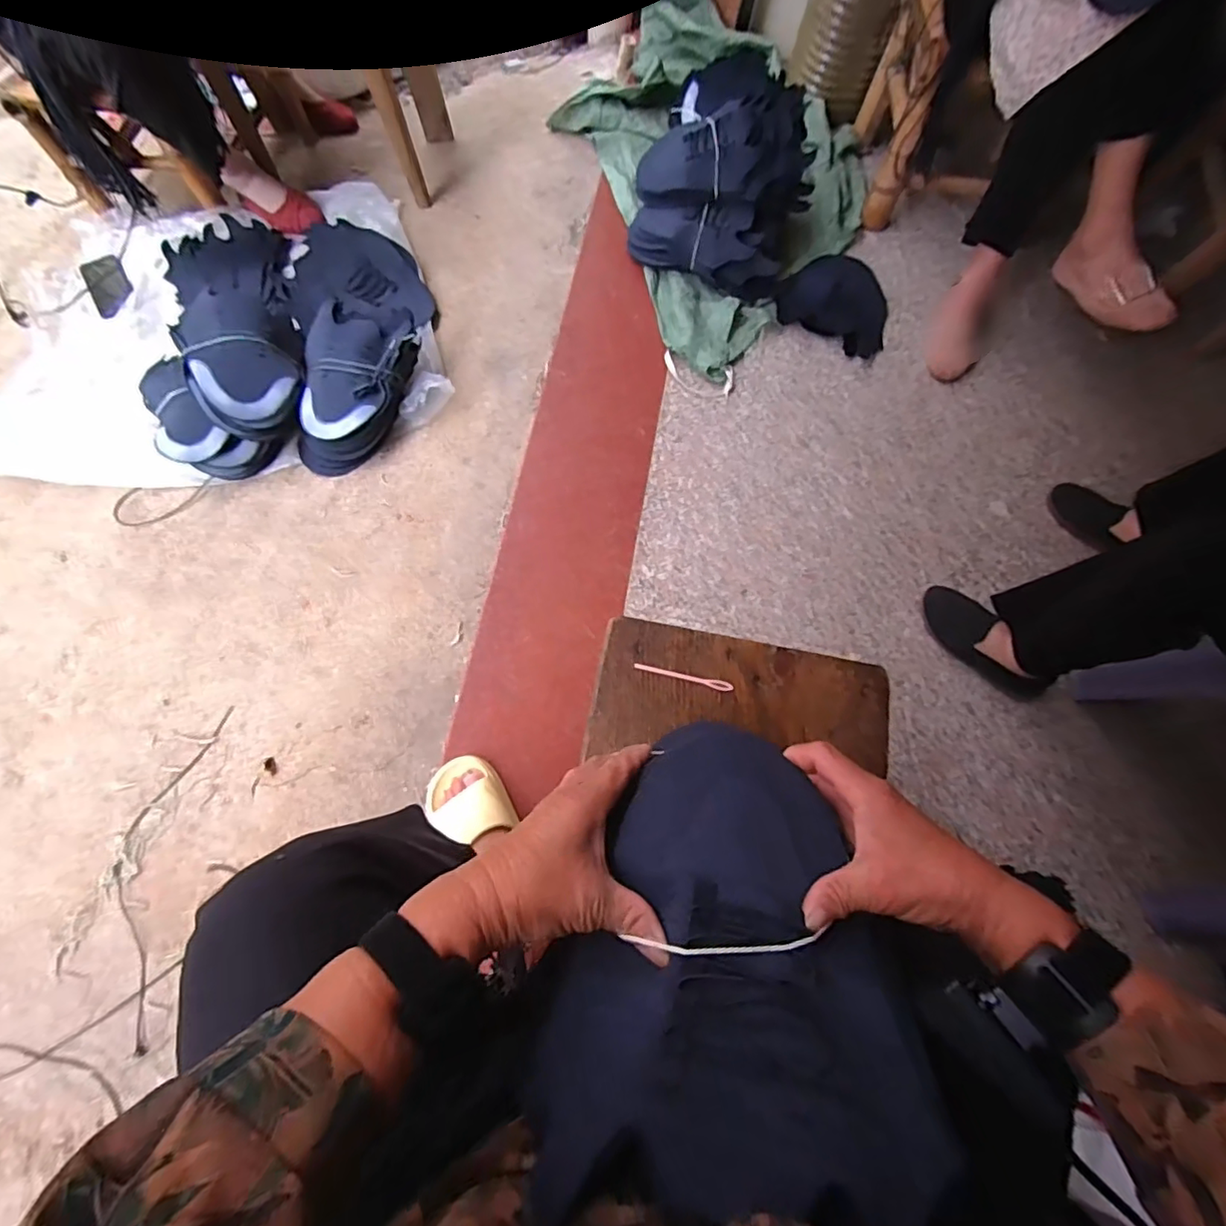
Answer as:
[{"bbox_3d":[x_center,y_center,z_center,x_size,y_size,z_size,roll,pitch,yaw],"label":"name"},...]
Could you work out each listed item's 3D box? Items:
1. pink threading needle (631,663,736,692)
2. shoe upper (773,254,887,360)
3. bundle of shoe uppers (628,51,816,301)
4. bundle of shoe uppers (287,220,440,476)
[{"bbox_3d":[0.056,0.051,0.457,0.079,0.004,0.008,12,72,2],"label":"pink threading needle"},{"bbox_3d":[0.455,-0.627,1.145,0.219,0.025,0.229,31,74,8],"label":"shoe upper"},{"bbox_3d":[0.212,-0.829,1.122,0.327,0.193,0.337,12,72,2],"label":"bundle of shoe uppers"},{"bbox_3d":[-0.470,-0.526,1.067,0.263,0.099,0.526,-11,73,-5],"label":"bundle of shoe uppers"}]

